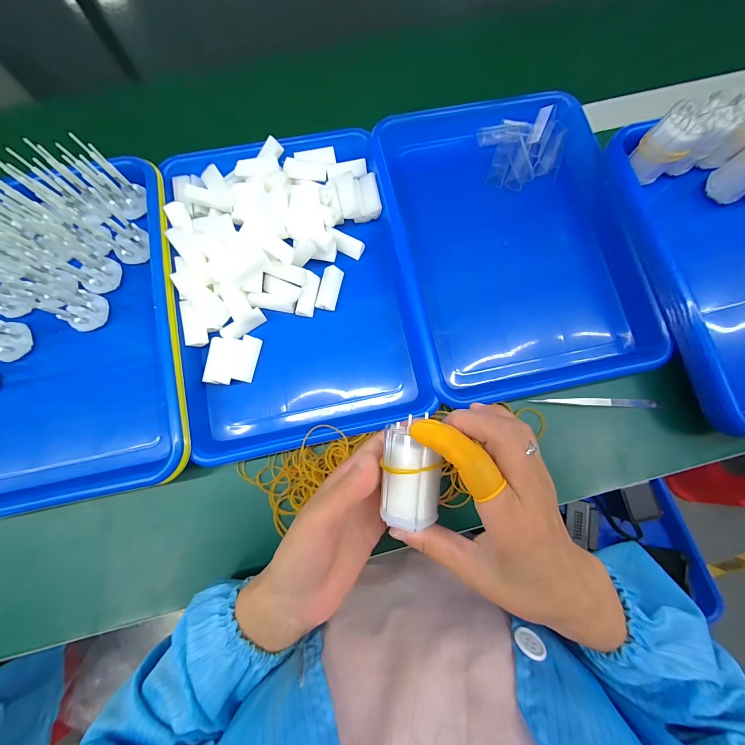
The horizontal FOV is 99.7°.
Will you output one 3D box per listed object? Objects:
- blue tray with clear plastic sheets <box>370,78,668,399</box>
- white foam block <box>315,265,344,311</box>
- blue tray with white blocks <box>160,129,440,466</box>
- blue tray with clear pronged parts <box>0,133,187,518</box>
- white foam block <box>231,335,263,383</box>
[{"bbox_3d":[0.149,-0.150,0.347,0.239,0.049,0.341,-11,79,-3],"label":"blue tray with clear plastic sheets"},{"bbox_3d":[-0.045,-0.090,0.334,0.021,0.010,0.046,13,79,2],"label":"white foam block"},{"bbox_3d":[-0.084,-0.092,0.329,0.234,0.041,0.329,-12,79,-3],"label":"blue tray with white blocks"},{"bbox_3d":[-0.316,-0.050,0.302,0.249,0.069,0.343,-11,79,-3],"label":"blue tray with clear pronged parts"},{"bbox_3d":[-0.126,-0.014,0.317,0.018,0.013,0.046,13,79,2],"label":"white foam block"}]

